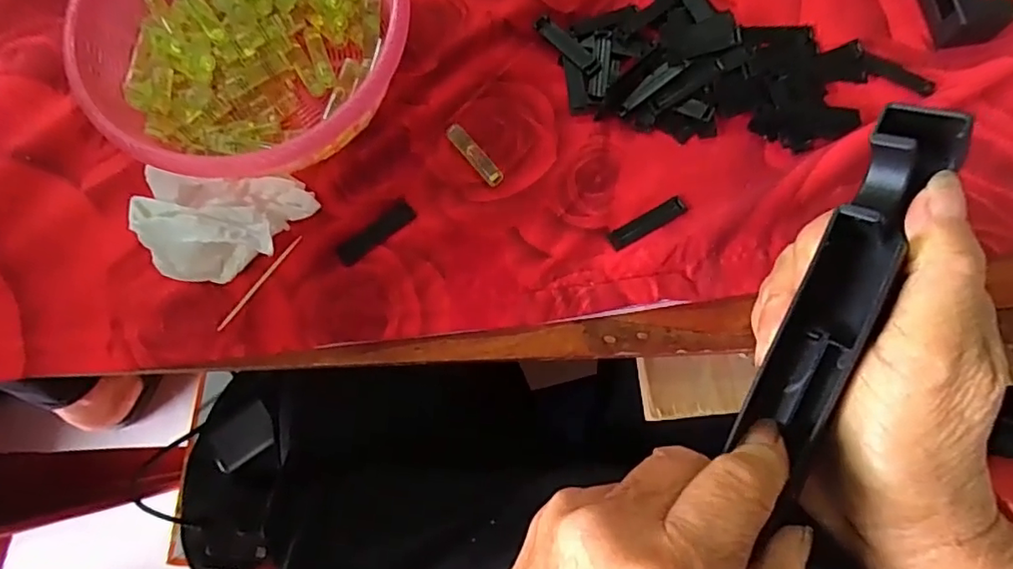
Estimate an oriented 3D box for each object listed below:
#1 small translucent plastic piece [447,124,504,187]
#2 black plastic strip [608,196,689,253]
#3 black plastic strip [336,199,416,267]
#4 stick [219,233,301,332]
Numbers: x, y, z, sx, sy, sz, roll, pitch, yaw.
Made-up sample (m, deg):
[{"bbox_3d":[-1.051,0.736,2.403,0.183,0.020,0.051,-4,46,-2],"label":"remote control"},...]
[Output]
[{"bbox_3d":[-0.017,-0.072,0.314,0.010,0.006,0.041,-40,80,-6],"label":"small translucent plastic piece"},{"bbox_3d":[0.076,-0.033,0.303,0.044,0.004,0.011,-29,79,-4],"label":"black plastic strip"},{"bbox_3d":[-0.071,-0.028,0.307,0.047,0.004,0.012,-39,80,-6],"label":"black plastic strip"},{"bbox_3d":[-0.129,-0.001,0.296,0.004,0.004,0.062,36,82,8],"label":"stick"}]

